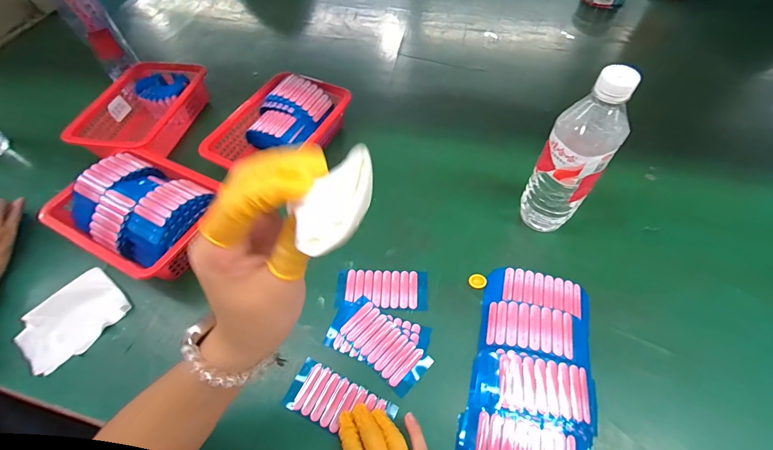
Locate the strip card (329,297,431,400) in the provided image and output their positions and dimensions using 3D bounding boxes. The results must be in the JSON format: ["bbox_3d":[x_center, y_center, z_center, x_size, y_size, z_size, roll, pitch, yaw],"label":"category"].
[{"bbox_3d":[-0.005,0.140,0.414,0.114,0.004,0.054,38,66,24],"label":"strip card"}]

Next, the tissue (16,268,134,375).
[{"bbox_3d":[-0.398,0.118,0.441,0.091,0.011,0.114,32,64,21],"label":"tissue"}]

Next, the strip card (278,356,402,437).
[{"bbox_3d":[-0.052,0.197,0.384,0.117,0.006,0.054,21,61,16],"label":"strip card"}]

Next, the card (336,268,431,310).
[{"bbox_3d":[-0.005,0.085,0.458,0.116,0.012,0.053,1,57,3],"label":"card"}]

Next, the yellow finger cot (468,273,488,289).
[{"bbox_3d":[0.119,0.073,0.453,0.022,0.004,0.022,-3,56,4],"label":"yellow finger cot"}]

